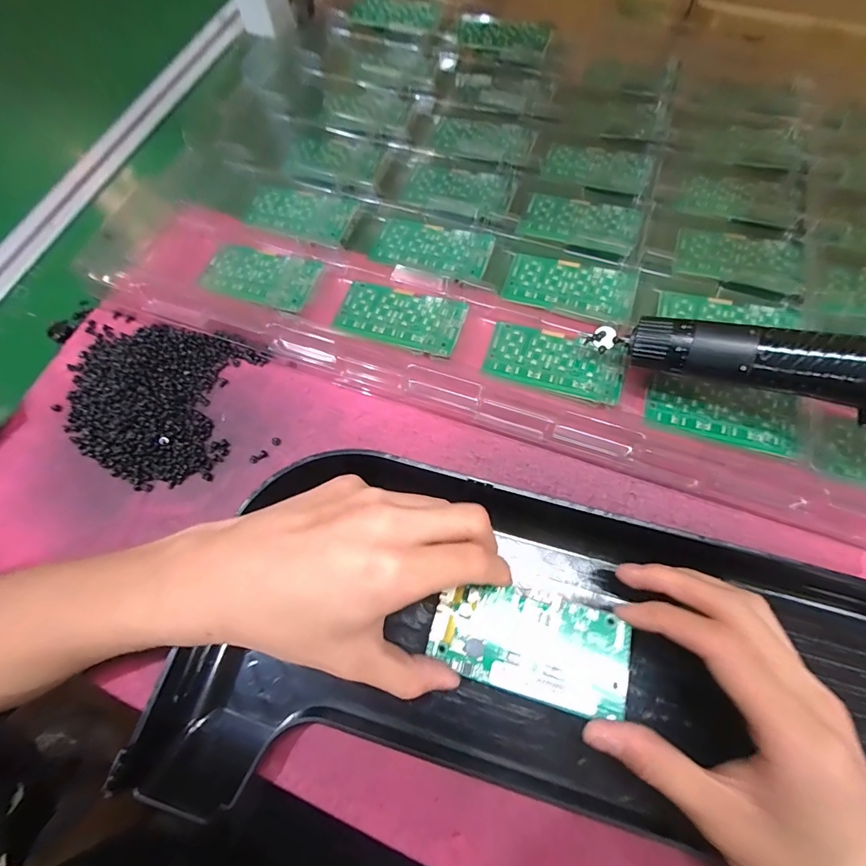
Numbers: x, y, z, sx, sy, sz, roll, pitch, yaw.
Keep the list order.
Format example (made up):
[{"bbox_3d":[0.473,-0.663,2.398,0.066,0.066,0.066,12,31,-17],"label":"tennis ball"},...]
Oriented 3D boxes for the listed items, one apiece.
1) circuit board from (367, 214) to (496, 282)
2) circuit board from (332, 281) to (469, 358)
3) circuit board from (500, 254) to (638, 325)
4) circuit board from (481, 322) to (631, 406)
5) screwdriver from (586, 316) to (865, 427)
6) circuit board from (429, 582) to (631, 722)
[{"bbox_3d":[-0.001,-0.148,0.343,0.092,0.005,0.047,19,71,8],"label":"circuit board"},{"bbox_3d":[-0.025,-0.086,0.320,0.093,0.004,0.047,18,70,15],"label":"circuit board"},{"bbox_3d":[0.103,-0.112,0.329,0.093,0.004,0.047,18,72,14],"label":"circuit board"},{"bbox_3d":[0.086,-0.051,0.303,0.093,0.008,0.046,19,71,8],"label":"circuit board"},{"bbox_3d":[0.201,-0.034,0.233,0.220,0.031,0.034,16,69,25],"label":"screwdriver"},{"bbox_3d":[0.048,0.104,0.215,0.094,0.010,0.048,14,70,7],"label":"circuit board"}]

